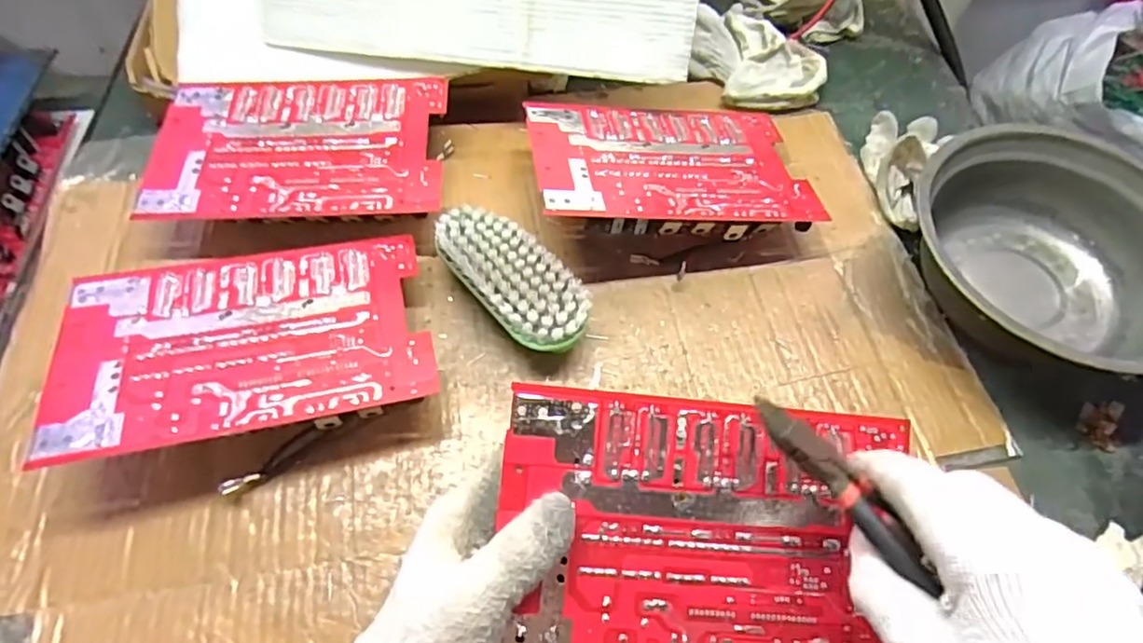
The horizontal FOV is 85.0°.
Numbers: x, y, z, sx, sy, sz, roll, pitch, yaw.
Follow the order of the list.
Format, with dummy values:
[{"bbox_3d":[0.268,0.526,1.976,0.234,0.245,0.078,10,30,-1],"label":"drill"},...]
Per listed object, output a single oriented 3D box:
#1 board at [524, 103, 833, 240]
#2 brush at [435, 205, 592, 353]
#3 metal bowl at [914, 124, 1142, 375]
[{"bbox_3d":[0.071,-0.111,0.457,0.193,0.060,0.124,-3,60,-5],"label":"board"},{"bbox_3d":[-0.039,-0.024,0.413,0.054,0.041,0.122,-37,68,-22],"label":"brush"},{"bbox_3d":[0.318,-0.040,0.419,0.184,0.070,0.177,1,59,-2],"label":"metal bowl"}]

